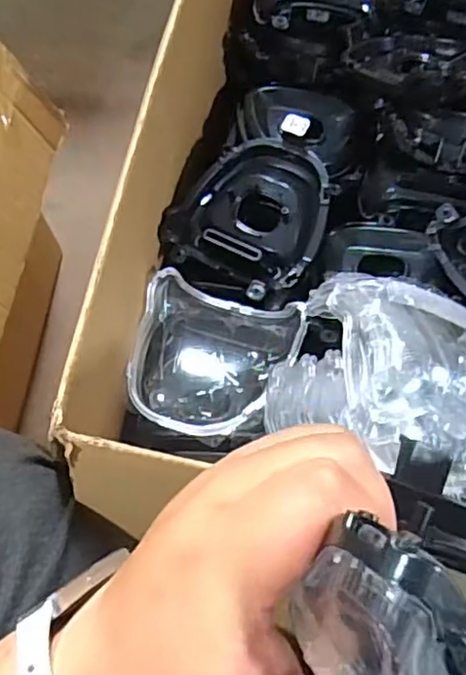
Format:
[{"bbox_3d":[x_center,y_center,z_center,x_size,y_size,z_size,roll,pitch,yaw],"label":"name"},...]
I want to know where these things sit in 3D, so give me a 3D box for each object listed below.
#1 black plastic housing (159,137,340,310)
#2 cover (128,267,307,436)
[{"bbox_3d":[0.016,-0.108,0.563,0.132,0.046,0.149,24,86,17],"label":"black plastic housing"},{"bbox_3d":[-0.018,0.016,0.535,0.137,0.053,0.114,15,68,8],"label":"cover"}]

